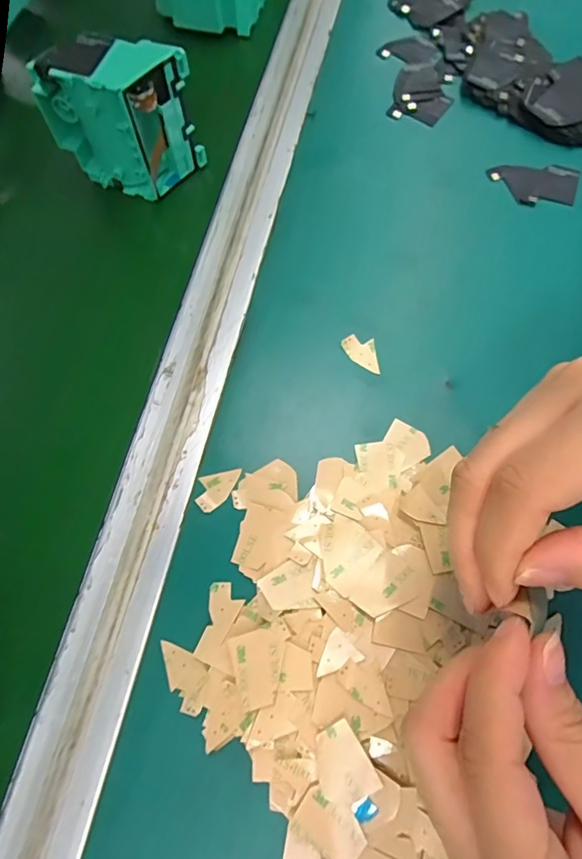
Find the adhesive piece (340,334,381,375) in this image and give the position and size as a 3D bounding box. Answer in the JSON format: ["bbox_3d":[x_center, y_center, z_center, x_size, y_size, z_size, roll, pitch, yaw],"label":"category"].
[{"bbox_3d":[0.040,-0.043,0.275,0.026,0.004,0.015,32,75,13],"label":"adhesive piece"}]

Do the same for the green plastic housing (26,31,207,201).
[{"bbox_3d":[-0.099,-0.179,0.289,0.079,0.075,0.035,15,72,7],"label":"green plastic housing"}]

